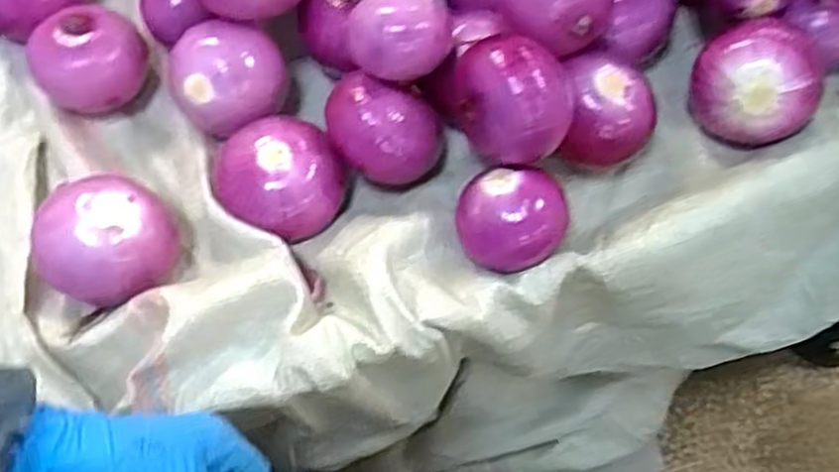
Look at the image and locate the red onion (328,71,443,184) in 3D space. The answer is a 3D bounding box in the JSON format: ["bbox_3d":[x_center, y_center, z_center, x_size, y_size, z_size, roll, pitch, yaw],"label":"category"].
[{"bbox_3d":[-0.024,-0.076,0.527,0.076,0.054,0.060,-2,69,4],"label":"red onion"}]

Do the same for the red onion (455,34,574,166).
[{"bbox_3d":[0.060,-0.090,0.476,0.072,0.060,0.067,6,69,7],"label":"red onion"}]

